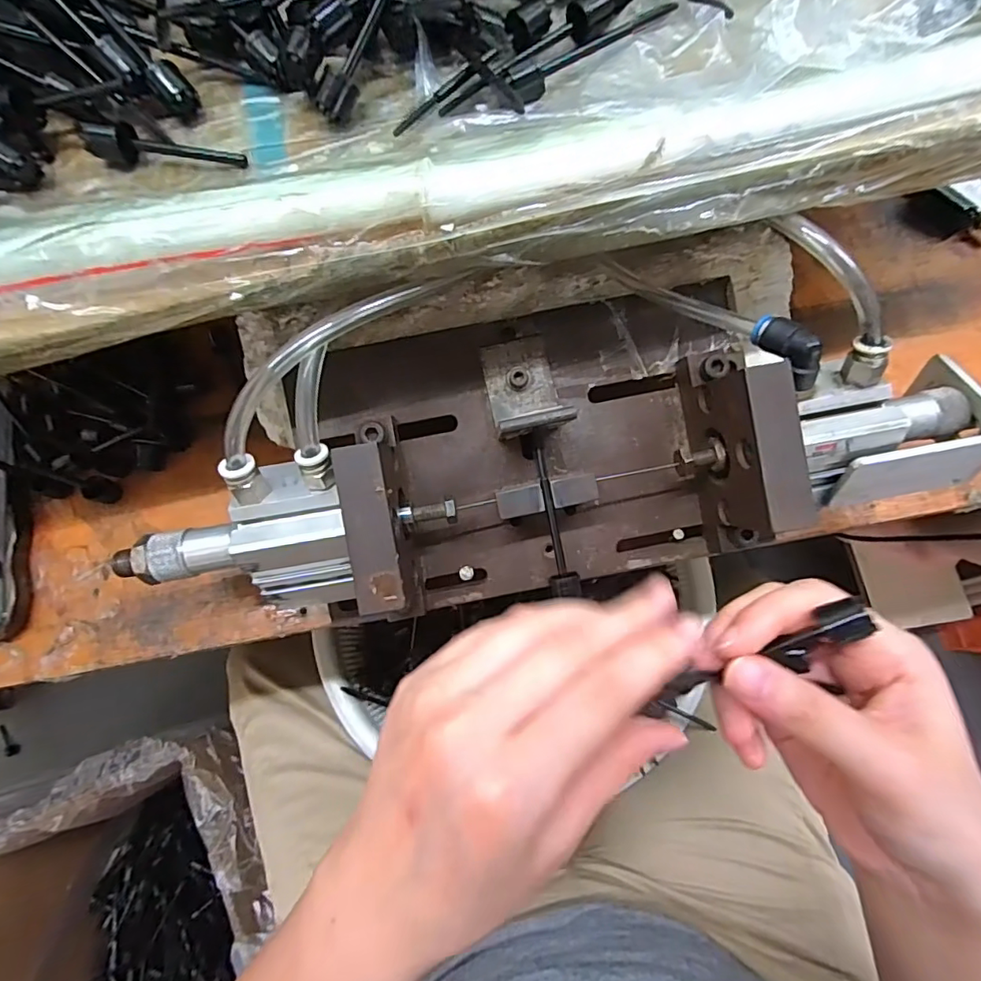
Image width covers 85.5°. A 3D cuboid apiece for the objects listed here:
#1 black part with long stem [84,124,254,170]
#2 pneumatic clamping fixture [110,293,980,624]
[{"bbox_3d":[-0.130,-0.140,0.215,0.061,0.015,0.012,1,74,2],"label":"black part with long stem"},{"bbox_3d":[0.030,-0.023,0.274,0.421,0.107,0.144,-7,74,0],"label":"pneumatic clamping fixture"}]

